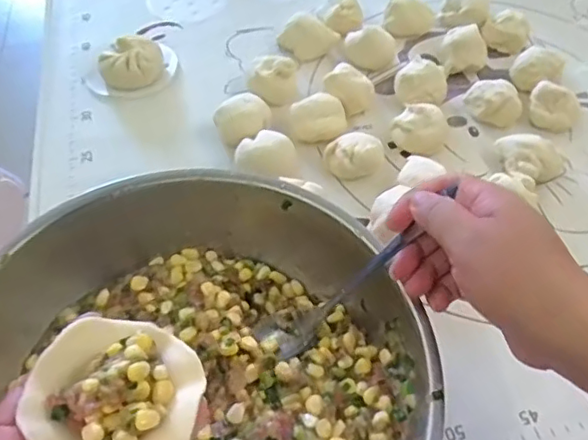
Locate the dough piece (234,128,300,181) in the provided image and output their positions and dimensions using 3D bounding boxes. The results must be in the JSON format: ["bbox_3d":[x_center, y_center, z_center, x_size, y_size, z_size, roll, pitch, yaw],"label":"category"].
[{"bbox_3d":[-0.021,-0.050,0.484,0.048,0.029,0.043,14,54,8],"label":"dough piece"}]

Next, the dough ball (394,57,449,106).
[{"bbox_3d":[0.116,-0.123,0.540,0.044,0.035,0.038,-16,56,-13],"label":"dough ball"}]

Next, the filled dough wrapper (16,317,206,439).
[{"bbox_3d":[-0.081,0.079,0.265,0.073,0.020,0.073,1,54,-1],"label":"filled dough wrapper"}]

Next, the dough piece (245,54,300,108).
[{"bbox_3d":[-0.019,-0.125,0.537,0.047,0.035,0.037,4,54,1],"label":"dough piece"}]

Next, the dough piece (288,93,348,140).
[{"bbox_3d":[0.021,-0.087,0.513,0.048,0.030,0.035,4,54,1],"label":"dough piece"}]

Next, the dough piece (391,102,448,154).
[{"bbox_3d":[0.108,-0.077,0.506,0.046,0.030,0.037,16,55,10],"label":"dough piece"}]

